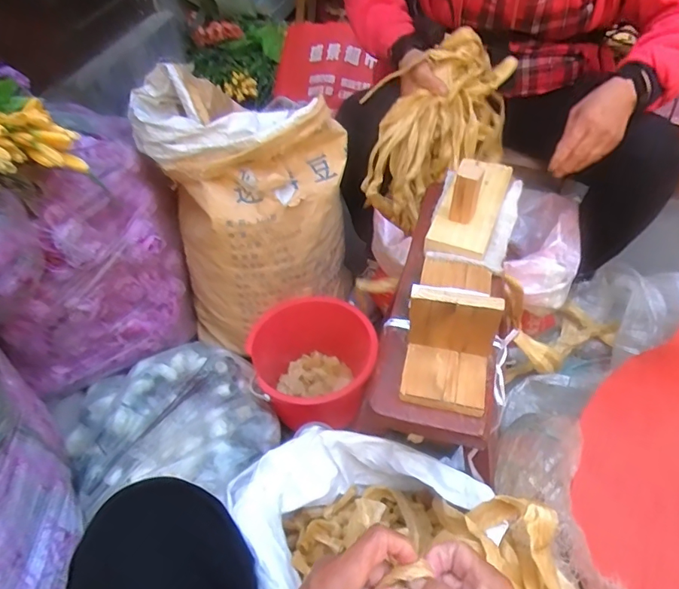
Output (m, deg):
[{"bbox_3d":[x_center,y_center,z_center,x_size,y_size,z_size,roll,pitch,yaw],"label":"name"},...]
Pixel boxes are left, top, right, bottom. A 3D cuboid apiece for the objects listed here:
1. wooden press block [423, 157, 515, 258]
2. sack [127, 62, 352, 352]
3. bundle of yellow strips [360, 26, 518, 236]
[{"bbox_3d":[0.174,-0.139,0.618,0.074,0.082,0.186,17,52,18],"label":"wooden press block"},{"bbox_3d":[-0.148,-0.149,0.872,0.324,0.430,0.258,-17,50,-11],"label":"sack"},{"bbox_3d":[0.171,-0.287,0.858,0.196,0.224,0.276,18,53,19],"label":"bundle of yellow strips"}]

